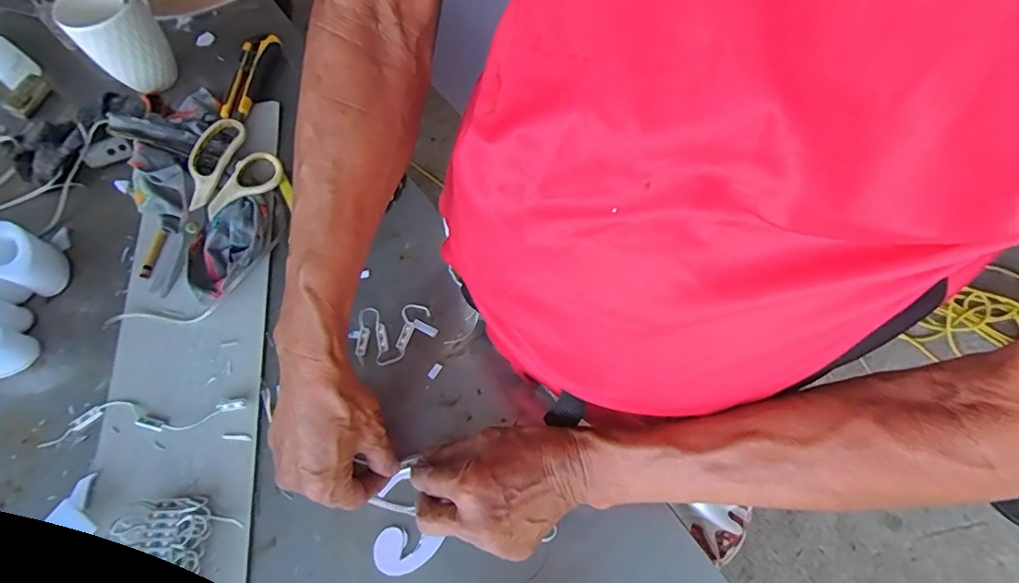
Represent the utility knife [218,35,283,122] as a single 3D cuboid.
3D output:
[{"bbox_3d":[-0.311,-0.255,0.618,0.036,0.021,0.137,4,66,4],"label":"utility knife"}]

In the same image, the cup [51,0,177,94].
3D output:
[{"bbox_3d":[-0.437,-0.288,0.590,0.089,0.112,0.075,-41,70,-15],"label":"cup"}]

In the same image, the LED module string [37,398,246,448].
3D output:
[{"bbox_3d":[-0.319,0.109,0.457,0.173,0.007,0.034,-7,65,-1],"label":"LED module string"}]

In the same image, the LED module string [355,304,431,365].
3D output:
[{"bbox_3d":[-0.110,0.040,0.483,0.065,0.009,0.059,-2,65,1],"label":"LED module string"}]

